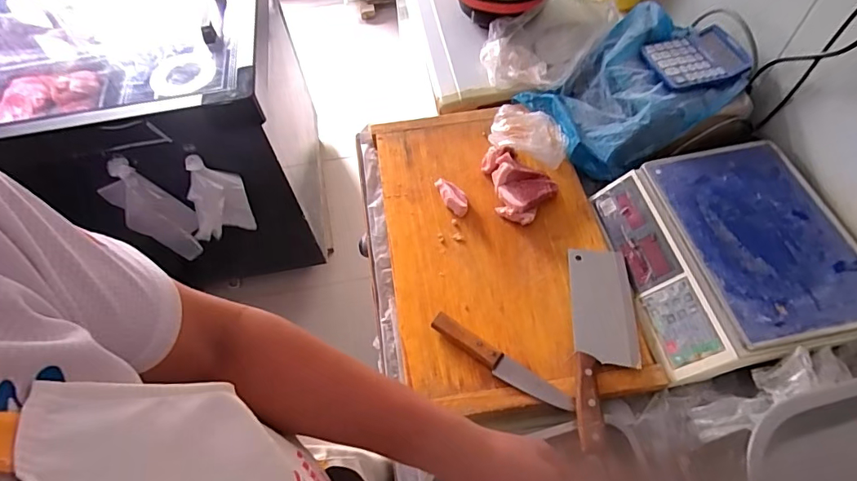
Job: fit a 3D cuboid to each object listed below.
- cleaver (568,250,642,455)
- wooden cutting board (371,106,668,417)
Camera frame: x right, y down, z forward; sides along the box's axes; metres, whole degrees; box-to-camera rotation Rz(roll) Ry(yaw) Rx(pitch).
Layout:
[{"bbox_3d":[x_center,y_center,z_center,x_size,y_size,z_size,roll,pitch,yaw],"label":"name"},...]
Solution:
[{"bbox_3d":[0.254,0.139,0.673,0.088,0.027,0.304,5,58,7],"label":"cleaver"},{"bbox_3d":[0.109,-0.019,0.803,0.353,0.031,0.586,-10,58,-3],"label":"wooden cutting board"}]

